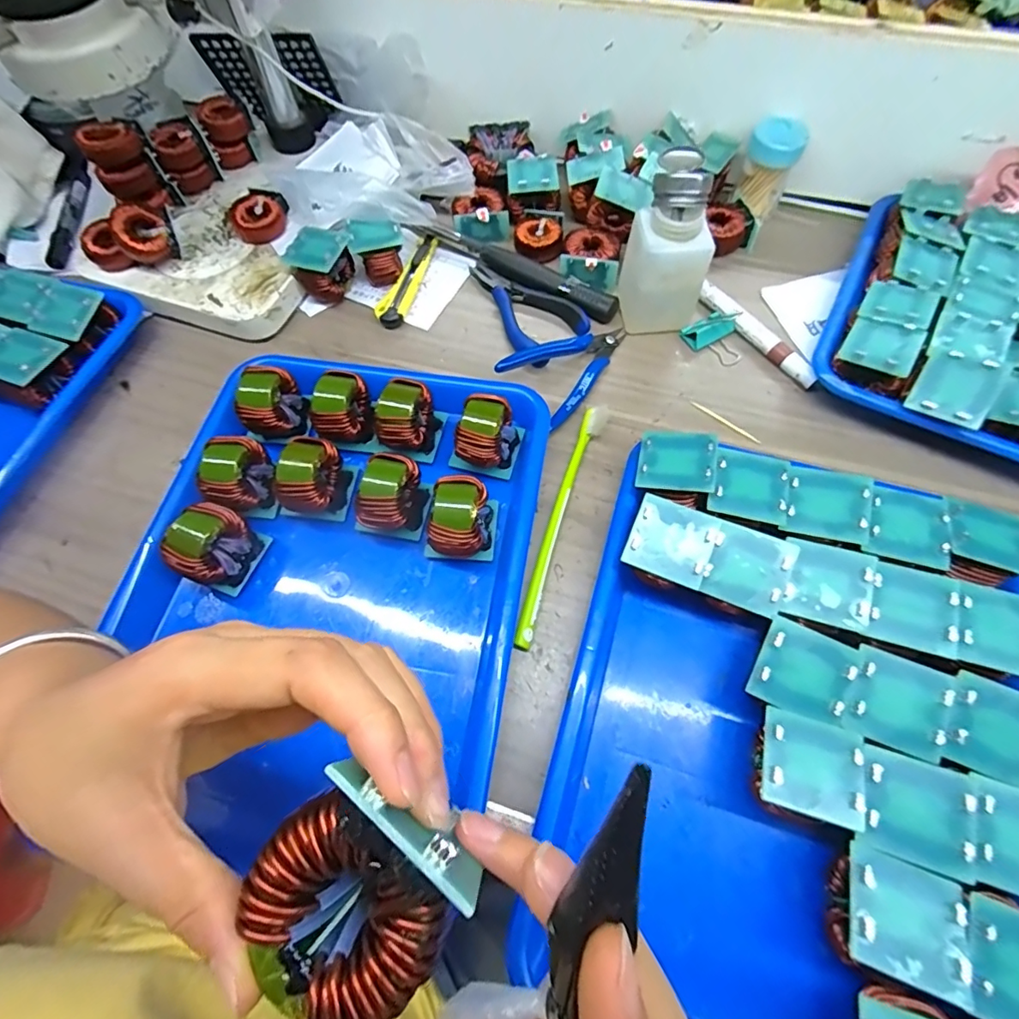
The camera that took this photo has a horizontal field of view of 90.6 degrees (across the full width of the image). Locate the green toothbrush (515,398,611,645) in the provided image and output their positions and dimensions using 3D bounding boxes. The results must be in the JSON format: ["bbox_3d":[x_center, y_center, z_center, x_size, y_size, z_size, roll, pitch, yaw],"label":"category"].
[{"bbox_3d":[0.038,0.003,0.353,0.016,0.009,0.192,19,69,9],"label":"green toothbrush"}]

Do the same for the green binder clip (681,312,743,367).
[{"bbox_3d":[0.174,-0.144,0.416,0.042,0.023,0.049,-34,71,-12],"label":"green binder clip"}]

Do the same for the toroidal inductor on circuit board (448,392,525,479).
[{"bbox_3d":[-0.017,-0.051,0.357,0.045,0.047,0.045,14,69,7],"label":"toroidal inductor on circuit board"}]

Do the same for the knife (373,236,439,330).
[{"bbox_3d":[-0.090,-0.210,0.454,0.021,0.015,0.111,14,69,7],"label":"knife"}]

